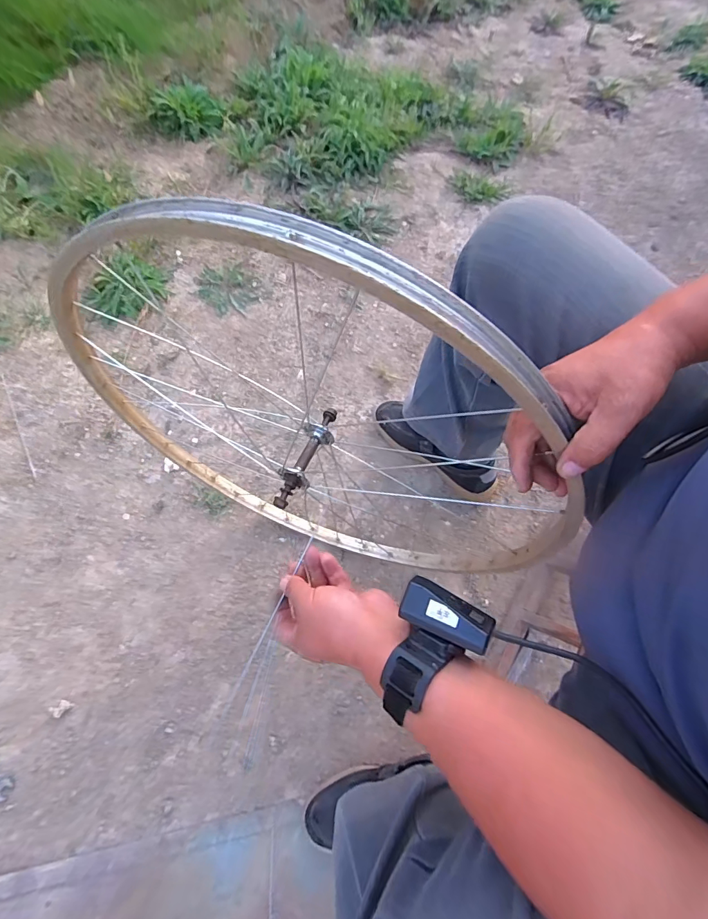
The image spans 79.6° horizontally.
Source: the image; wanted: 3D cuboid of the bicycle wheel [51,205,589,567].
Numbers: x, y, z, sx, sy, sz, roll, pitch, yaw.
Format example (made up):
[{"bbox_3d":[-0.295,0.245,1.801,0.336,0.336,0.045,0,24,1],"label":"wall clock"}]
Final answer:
[{"bbox_3d":[-0.048,-0.004,0.505,0.585,0.567,0.098,19,71,5],"label":"bicycle wheel"}]

